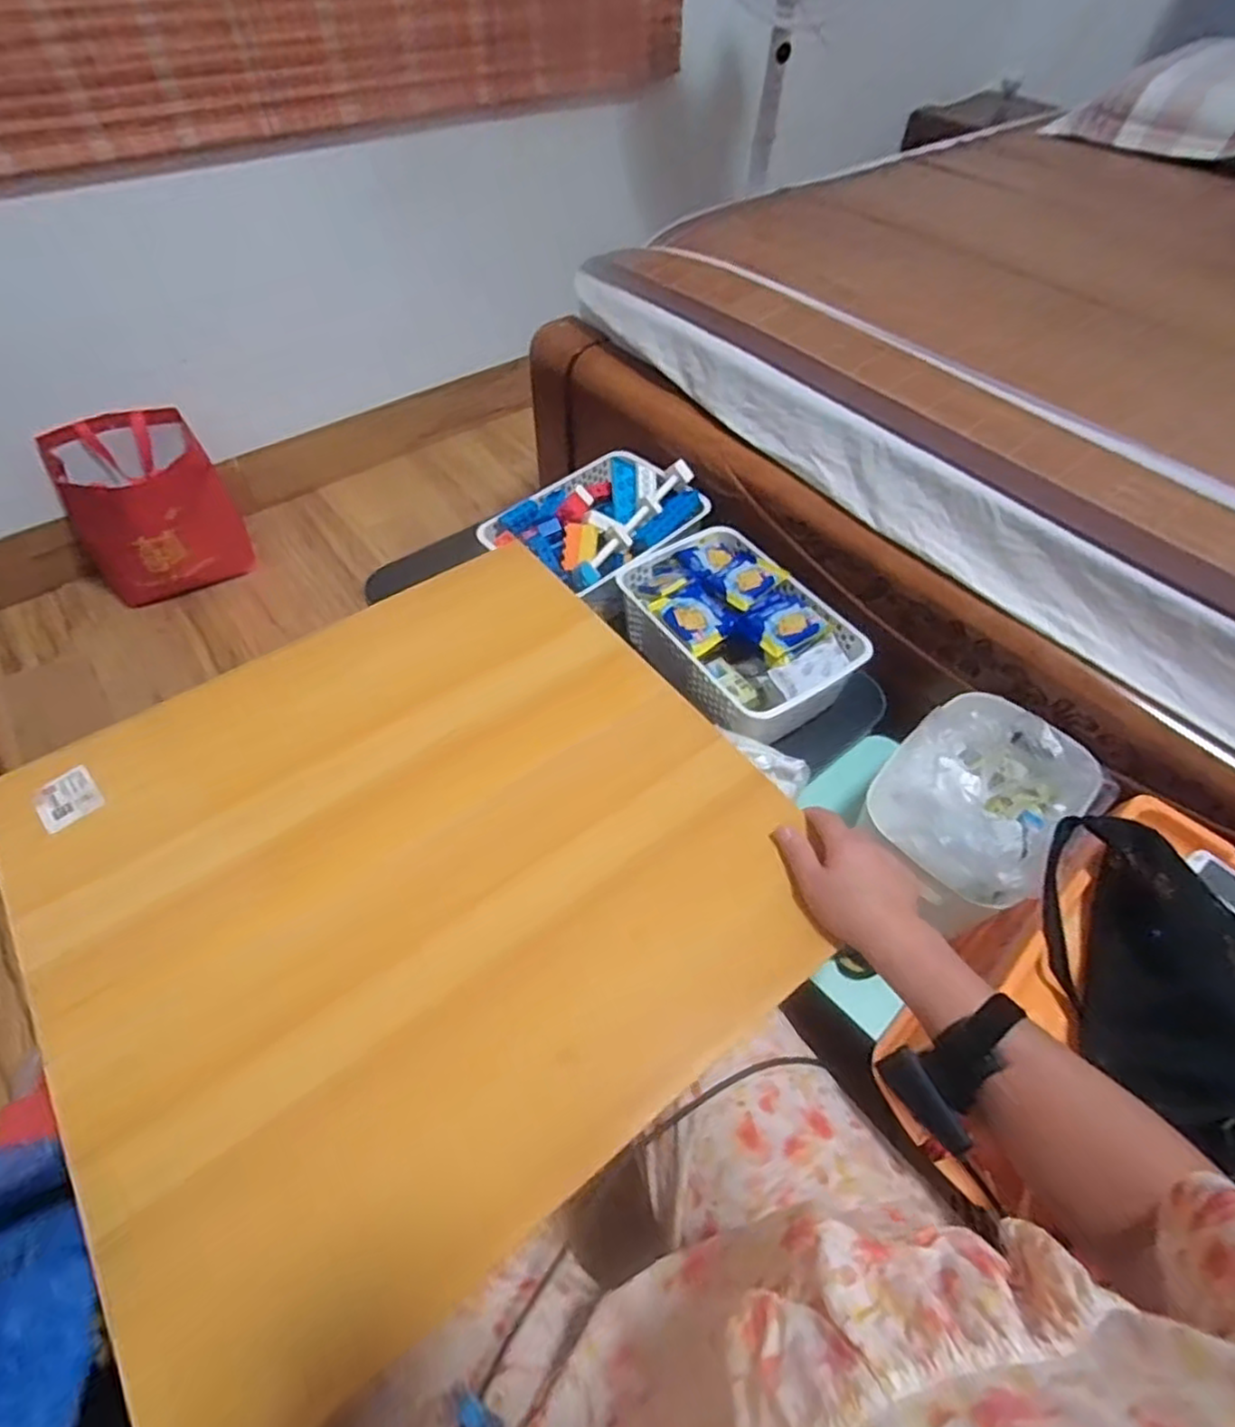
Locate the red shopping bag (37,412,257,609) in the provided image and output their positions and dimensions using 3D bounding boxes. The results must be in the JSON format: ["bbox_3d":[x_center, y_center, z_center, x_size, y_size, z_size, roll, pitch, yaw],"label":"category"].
[{"bbox_3d":[-0.961,-0.418,1.419,0.289,0.281,0.244,-30,59,-21],"label":"red shopping bag"}]

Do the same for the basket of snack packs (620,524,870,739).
[{"bbox_3d":[0.153,-0.113,0.923,0.222,0.111,0.319,-27,58,-20],"label":"basket of snack packs"}]

